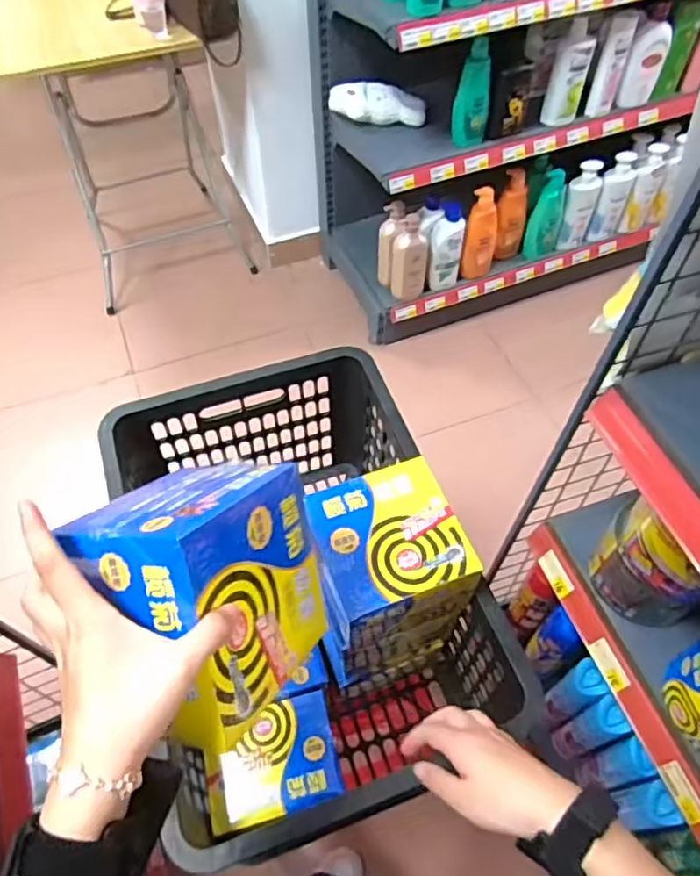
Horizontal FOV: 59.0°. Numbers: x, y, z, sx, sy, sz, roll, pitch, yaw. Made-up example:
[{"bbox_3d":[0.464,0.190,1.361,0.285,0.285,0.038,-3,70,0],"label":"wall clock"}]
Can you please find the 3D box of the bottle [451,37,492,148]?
[{"bbox_3d":[0.272,-0.751,1.347,0.077,0.202,0.066,11,56,7],"label":"bottle"}]

